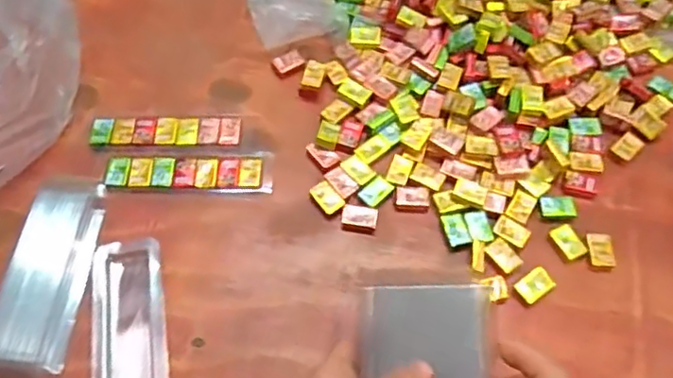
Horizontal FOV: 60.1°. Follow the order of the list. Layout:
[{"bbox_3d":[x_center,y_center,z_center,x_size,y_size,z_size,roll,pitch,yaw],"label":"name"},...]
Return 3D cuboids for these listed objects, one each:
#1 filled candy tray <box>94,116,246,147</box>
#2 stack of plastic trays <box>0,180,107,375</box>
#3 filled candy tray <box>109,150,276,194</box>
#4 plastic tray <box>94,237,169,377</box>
[{"bbox_3d":[-0.138,-0.047,0.473,0.118,0.010,0.030,-1,62,0],"label":"filled candy tray"},{"bbox_3d":[-0.191,0.052,0.391,0.033,0.046,0.134,3,62,2],"label":"stack of plastic trays"},{"bbox_3d":[-0.113,-0.015,0.453,0.125,0.008,0.034,0,62,1],"label":"filled candy tray"},{"bbox_3d":[-0.137,0.096,0.388,0.046,0.016,0.141,-11,62,-5],"label":"plastic tray"}]

